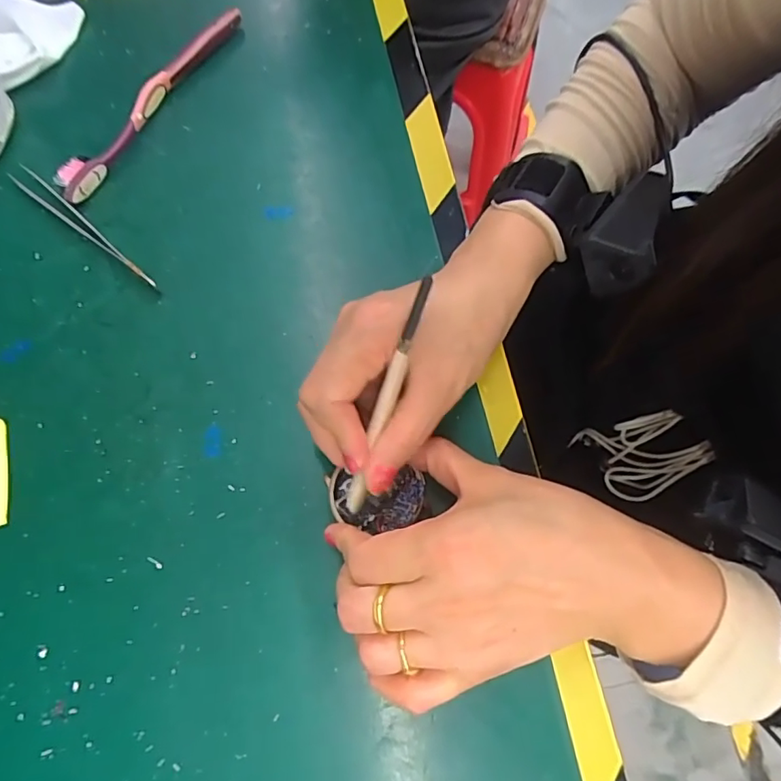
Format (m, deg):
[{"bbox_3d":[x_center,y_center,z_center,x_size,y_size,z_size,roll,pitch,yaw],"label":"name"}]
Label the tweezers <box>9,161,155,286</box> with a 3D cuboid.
[{"bbox_3d":[-0.180,-0.096,0.306,0.124,0.011,0.013,40,74,14],"label":"tweezers"}]

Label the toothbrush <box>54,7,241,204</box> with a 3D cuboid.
[{"bbox_3d":[-0.149,-0.187,0.340,0.016,0.015,0.176,28,71,10],"label":"toothbrush"}]

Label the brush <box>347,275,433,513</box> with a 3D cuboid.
[{"bbox_3d":[-0.002,0.005,0.222,0.007,0.004,0.105,19,105,7],"label":"brush"}]

